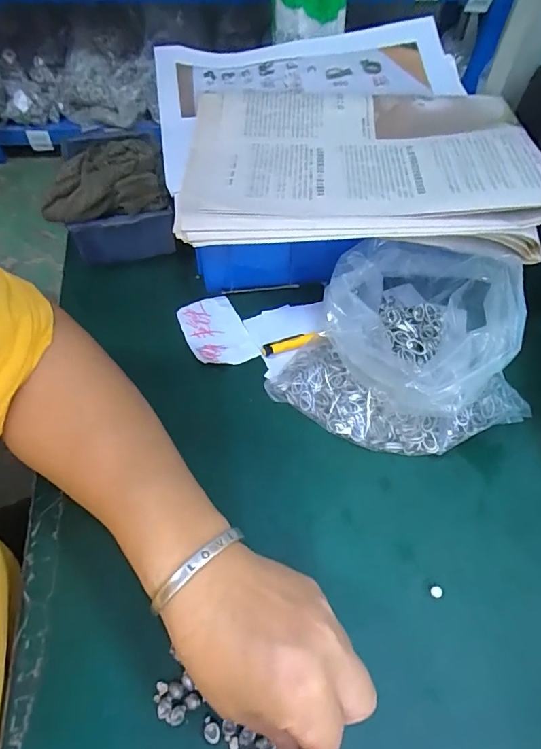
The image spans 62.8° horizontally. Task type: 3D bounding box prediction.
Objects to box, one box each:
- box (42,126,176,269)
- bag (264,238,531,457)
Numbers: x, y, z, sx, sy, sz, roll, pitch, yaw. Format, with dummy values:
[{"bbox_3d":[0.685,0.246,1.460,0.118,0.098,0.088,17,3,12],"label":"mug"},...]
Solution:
[{"bbox_3d":[-0.150,-0.159,0.416,0.105,0.083,0.071,-13,57,-11],"label":"box"},{"bbox_3d":[0.112,-0.016,0.335,0.176,0.094,0.148,31,60,18],"label":"bag"}]

